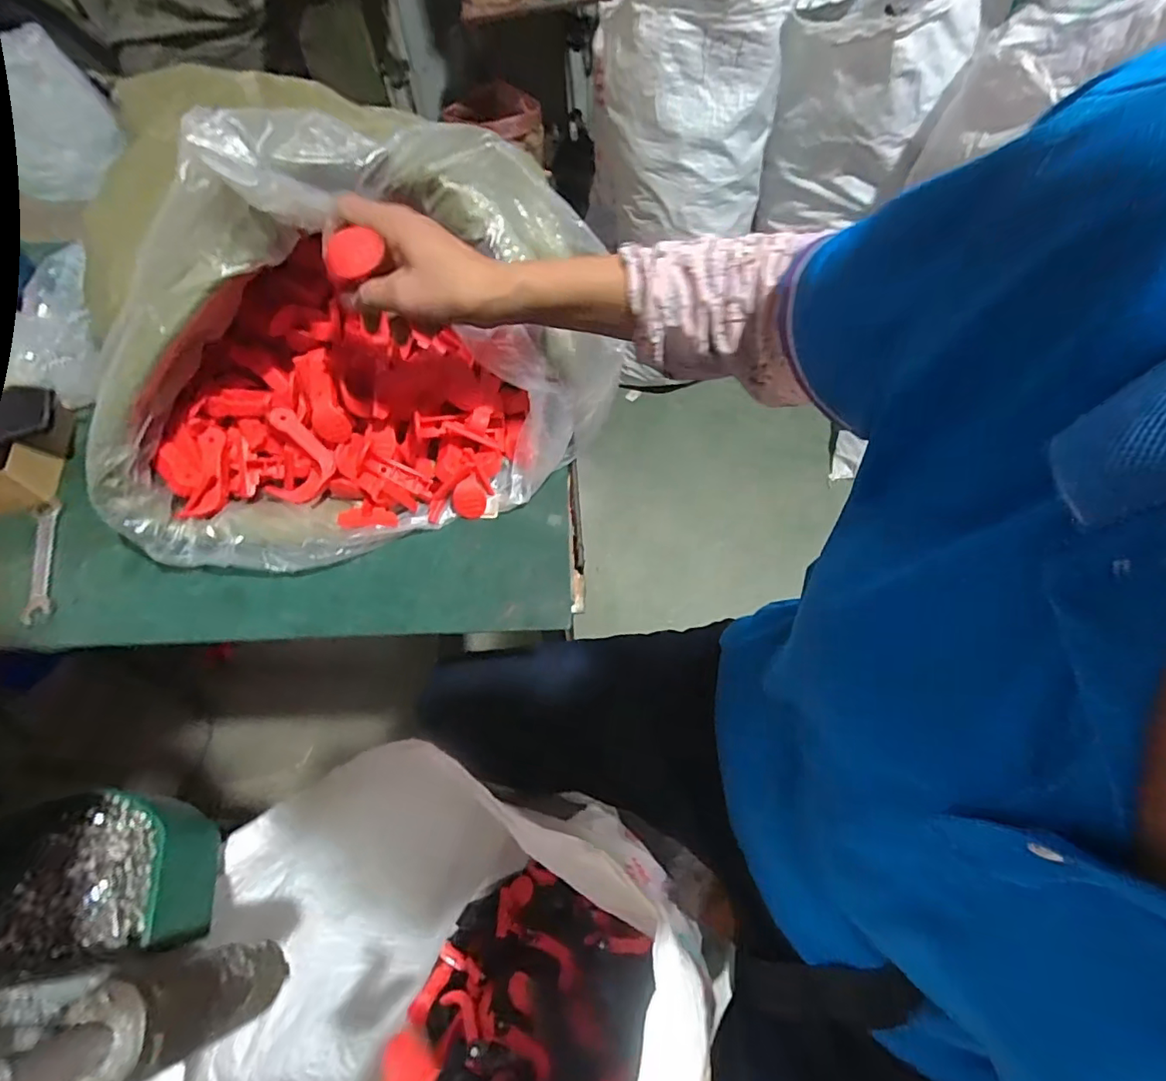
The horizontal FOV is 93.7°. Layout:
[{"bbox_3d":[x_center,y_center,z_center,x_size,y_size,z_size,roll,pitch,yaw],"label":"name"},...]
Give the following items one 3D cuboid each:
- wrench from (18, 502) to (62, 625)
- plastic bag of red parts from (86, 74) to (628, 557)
[{"bbox_3d":[-0.490,0.014,0.496,0.021,0.006,0.128,-18,61,-8],"label":"wrench"},{"bbox_3d":[-0.185,-0.144,0.439,0.408,0.275,0.232,-3,60,0],"label":"plastic bag of red parts"}]

